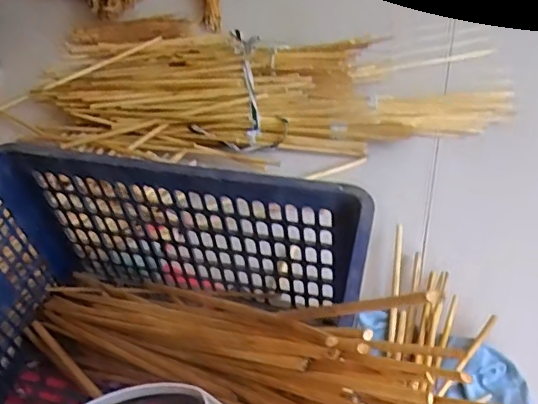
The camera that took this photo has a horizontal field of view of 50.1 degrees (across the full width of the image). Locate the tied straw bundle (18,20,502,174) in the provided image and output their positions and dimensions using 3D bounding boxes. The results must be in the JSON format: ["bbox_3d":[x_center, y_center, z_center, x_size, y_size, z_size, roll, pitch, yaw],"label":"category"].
[{"bbox_3d":[-0.039,-0.246,1.157,0.944,0.091,0.429,11,50,15],"label":"tied straw bundle"}]

